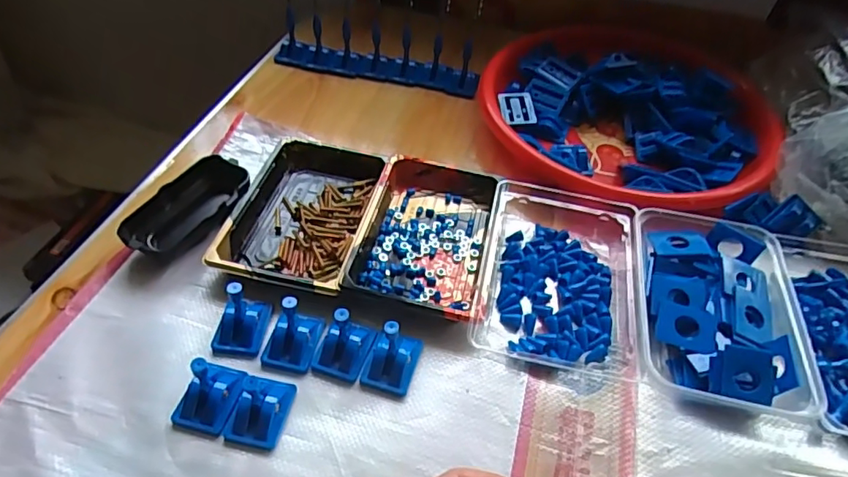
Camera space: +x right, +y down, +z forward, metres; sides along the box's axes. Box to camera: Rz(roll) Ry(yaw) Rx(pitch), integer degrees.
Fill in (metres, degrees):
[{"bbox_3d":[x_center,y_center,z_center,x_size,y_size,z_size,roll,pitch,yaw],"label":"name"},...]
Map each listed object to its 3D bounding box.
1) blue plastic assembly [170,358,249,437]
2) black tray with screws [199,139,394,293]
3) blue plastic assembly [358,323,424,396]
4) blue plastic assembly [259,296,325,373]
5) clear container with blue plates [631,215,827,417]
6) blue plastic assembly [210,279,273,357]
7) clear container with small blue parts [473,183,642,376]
[{"bbox_3d":[-0.138,0.094,0.345,0.034,0.042,0.045,13,48,8],"label":"blue plastic assembly"},{"bbox_3d":[-0.099,-0.022,0.465,0.106,0.026,0.160,11,48,6],"label":"black tray with screws"},{"bbox_3d":[-0.020,0.074,0.369,0.033,0.043,0.043,17,49,11],"label":"blue plastic assembly"},{"bbox_3d":[-0.092,0.063,0.373,0.033,0.041,0.041,15,48,9],"label":"blue plastic assembly"},{"bbox_3d":[0.215,0.050,0.407,0.111,0.037,0.154,11,48,6],"label":"clear container with blue plates"},{"bbox_3d":[-0.129,0.054,0.376,0.035,0.037,0.035,4,47,0],"label":"blue plastic assembly"},{"bbox_3d":[0.107,0.021,0.432,0.118,0.032,0.166,11,48,6],"label":"clear container with small blue parts"}]

